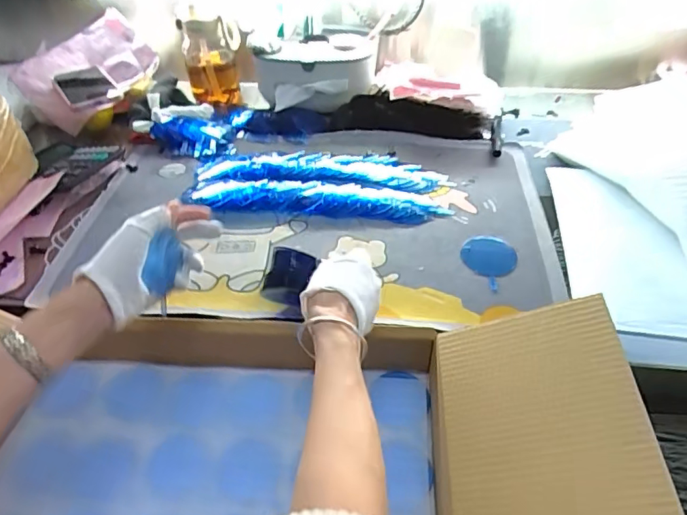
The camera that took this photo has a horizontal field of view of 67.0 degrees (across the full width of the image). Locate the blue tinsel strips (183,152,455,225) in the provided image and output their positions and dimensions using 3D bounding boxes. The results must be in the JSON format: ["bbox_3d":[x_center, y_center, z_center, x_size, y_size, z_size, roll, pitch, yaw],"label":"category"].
[{"bbox_3d":[-0.039,-0.101,0.748,0.373,0.035,0.159,1,41,7],"label":"blue tinsel strips"}]

